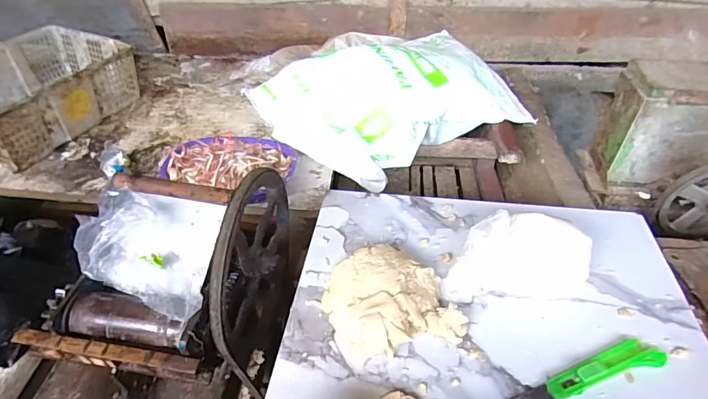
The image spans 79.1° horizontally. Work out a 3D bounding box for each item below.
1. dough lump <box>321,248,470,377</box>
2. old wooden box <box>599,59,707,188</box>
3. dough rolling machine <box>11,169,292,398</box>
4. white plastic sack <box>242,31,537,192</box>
[{"bbox_3d":[0.044,0.120,0.524,0.154,0.053,0.130,-10,44,-13],"label":"dough lump"},{"bbox_3d":[0.746,-0.155,0.928,0.340,0.239,0.157,3,43,1],"label":"old wooden box"},{"bbox_3d":[-0.233,0.127,0.626,0.220,0.356,0.301,13,44,12],"label":"dough rolling machine"},{"bbox_3d":[0.119,-0.269,1.145,0.667,0.192,0.403,-23,48,-25],"label":"white plastic sack"}]

